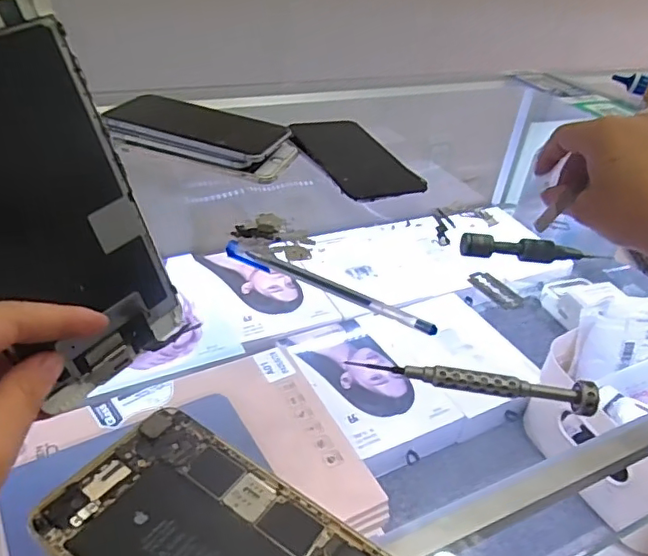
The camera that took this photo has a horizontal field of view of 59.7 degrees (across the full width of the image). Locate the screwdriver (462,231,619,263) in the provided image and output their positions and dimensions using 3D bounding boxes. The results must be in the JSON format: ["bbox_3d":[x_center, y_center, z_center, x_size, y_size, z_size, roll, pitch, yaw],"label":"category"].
[{"bbox_3d":[0.154,-0.020,0.412,0.109,0.016,0.012,6,35,-1],"label":"screwdriver"}]

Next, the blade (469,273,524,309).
[{"bbox_3d":[0.118,0.008,0.387,0.017,0.005,0.038,-31,52,-21],"label":"blade"}]

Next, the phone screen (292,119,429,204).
[{"bbox_3d":[0.026,-0.112,0.519,0.078,0.011,0.148,-12,39,-24],"label":"phone screen"}]

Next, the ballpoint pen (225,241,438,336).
[{"bbox_3d":[0.001,0.004,0.363,0.149,0.008,0.011,20,38,18],"label":"ballpoint pen"}]

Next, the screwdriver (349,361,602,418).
[{"bbox_3d":[0.078,0.054,0.296,0.123,0.013,0.014,9,35,3],"label":"screwdriver"}]

